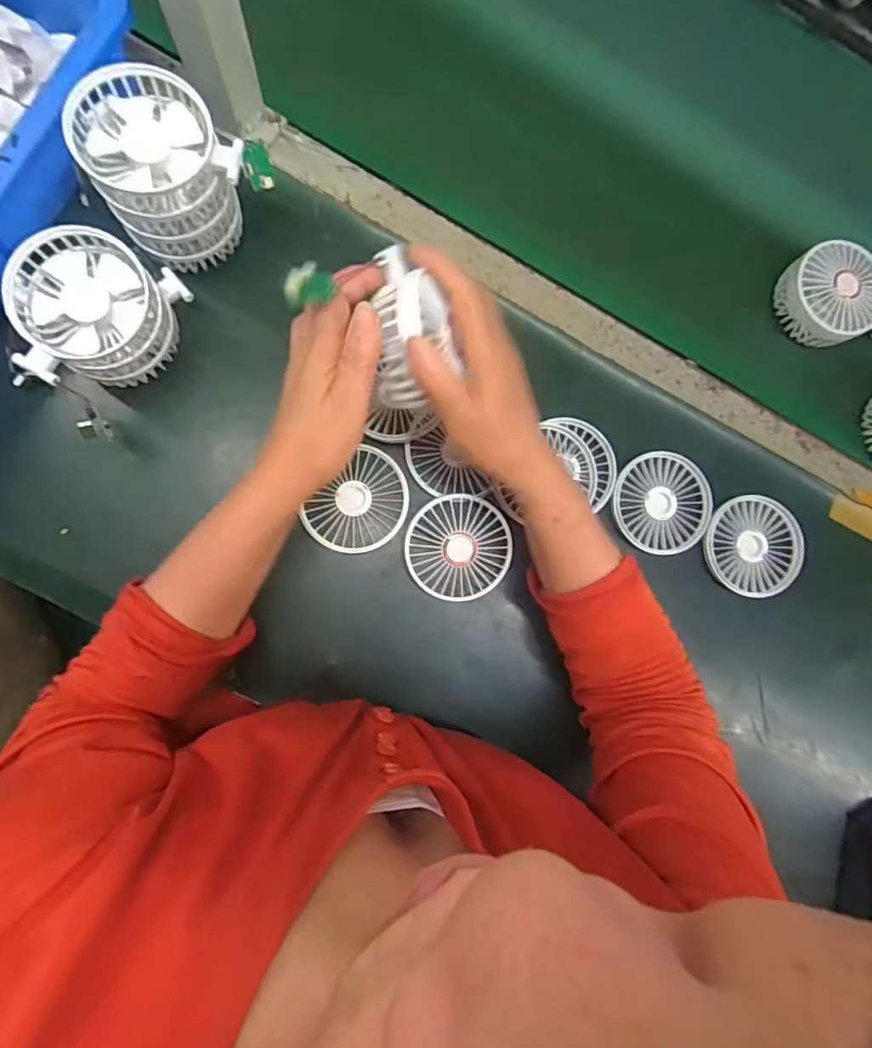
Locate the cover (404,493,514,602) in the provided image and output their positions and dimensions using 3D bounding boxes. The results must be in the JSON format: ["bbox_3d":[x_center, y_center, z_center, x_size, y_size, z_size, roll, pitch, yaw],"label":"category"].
[{"bbox_3d":[0.019,0.020,0.452,0.084,0.021,0.086,-22,87,-9],"label":"cover"}]

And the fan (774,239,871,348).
[{"bbox_3d":[0.368,-0.211,0.505,0.085,0.047,0.087,-13,86,-9],"label":"fan"}]

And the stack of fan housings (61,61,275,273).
[{"bbox_3d":[-0.188,-0.263,0.403,0.114,0.096,0.090,-26,88,-9],"label":"stack of fan housings"}]

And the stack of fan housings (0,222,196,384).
[{"bbox_3d":[-0.243,-0.151,0.400,0.095,0.074,0.104,-3,84,-8],"label":"stack of fan housings"}]

